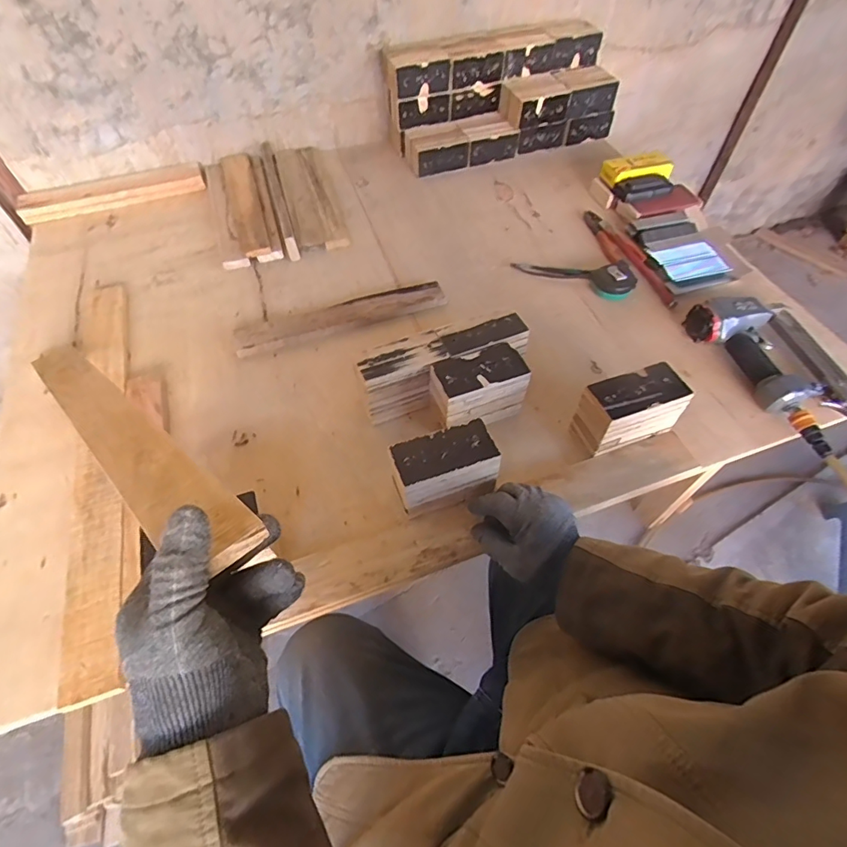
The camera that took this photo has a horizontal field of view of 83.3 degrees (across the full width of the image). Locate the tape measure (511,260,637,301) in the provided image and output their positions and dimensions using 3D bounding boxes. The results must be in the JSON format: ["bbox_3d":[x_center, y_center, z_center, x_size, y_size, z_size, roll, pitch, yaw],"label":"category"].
[{"bbox_3d":[0.272,-0.275,0.844,0.204,0.032,0.079,25,59,17],"label":"tape measure"}]

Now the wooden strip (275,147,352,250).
[{"bbox_3d":[-0.232,-0.466,0.968,0.093,0.028,0.338,-17,56,-11],"label":"wooden strip"}]

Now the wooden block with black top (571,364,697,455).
[{"bbox_3d":[0.266,-0.013,0.621,0.123,0.091,0.066,-17,56,-11],"label":"wooden block with black top"}]

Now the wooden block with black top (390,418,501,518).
[{"bbox_3d":[0.024,0.057,0.569,0.119,0.077,0.065,-15,56,-10],"label":"wooden block with black top"}]

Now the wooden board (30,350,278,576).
[{"bbox_3d":[-0.330,-0.007,0.495,0.607,0.016,0.062,22,55,40],"label":"wooden board"}]

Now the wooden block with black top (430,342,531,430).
[{"bbox_3d":[0.074,-0.044,0.651,0.121,0.089,0.068,-21,57,-14],"label":"wooden block with black top"}]

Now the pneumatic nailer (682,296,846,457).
[{"bbox_3d":[0.530,-0.100,0.694,0.158,0.055,0.261,-25,58,-16],"label":"pneumatic nailer"}]

